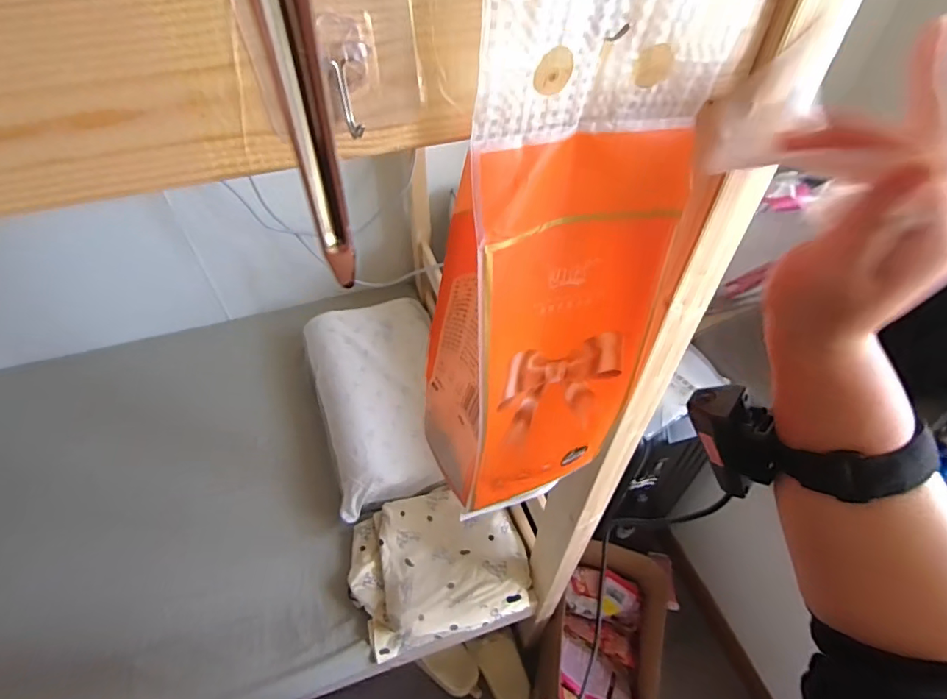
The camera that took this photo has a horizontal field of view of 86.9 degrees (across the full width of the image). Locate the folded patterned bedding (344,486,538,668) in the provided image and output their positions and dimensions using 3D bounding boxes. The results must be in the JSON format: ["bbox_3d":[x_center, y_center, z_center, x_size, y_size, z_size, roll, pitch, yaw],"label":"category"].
[{"bbox_3d":[-0.064,0.381,0.891,0.307,0.064,0.241,-13,50,-12],"label":"folded patterned bedding"}]

